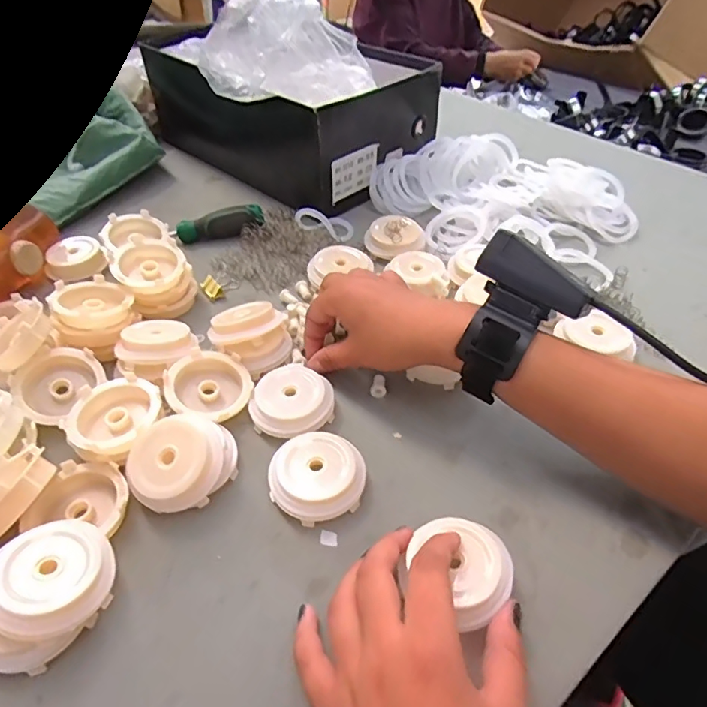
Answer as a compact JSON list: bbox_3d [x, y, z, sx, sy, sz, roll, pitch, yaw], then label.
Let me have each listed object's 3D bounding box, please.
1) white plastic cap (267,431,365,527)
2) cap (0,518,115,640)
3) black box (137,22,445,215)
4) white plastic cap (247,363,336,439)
[{"bbox_3d":[-0.023,0.076,0.319,0.056,0.023,0.051,0,45,0],"label":"white plastic cap"},{"bbox_3d":[-0.154,0.115,0.263,0.055,0.020,0.059,15,39,-13],"label":"cap"},{"bbox_3d":[-0.085,-0.292,0.612,0.314,0.100,0.211,32,54,29],"label":"black box"},{"bbox_3d":[-0.041,0.032,0.362,0.056,0.015,0.056,7,54,-10],"label":"white plastic cap"}]

